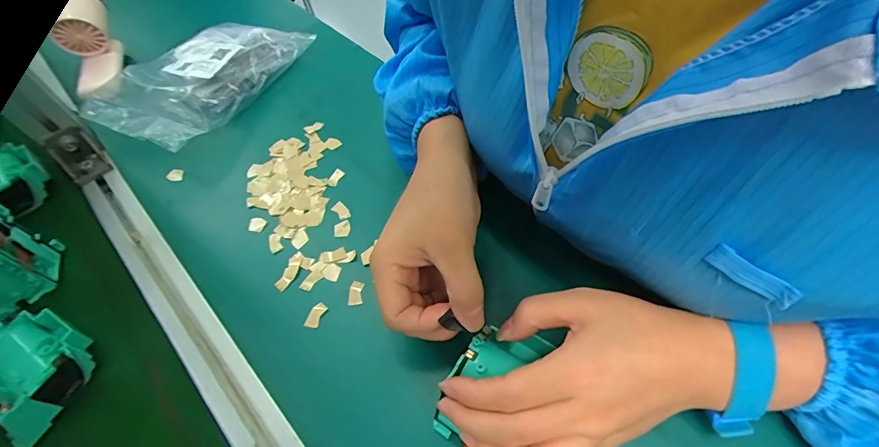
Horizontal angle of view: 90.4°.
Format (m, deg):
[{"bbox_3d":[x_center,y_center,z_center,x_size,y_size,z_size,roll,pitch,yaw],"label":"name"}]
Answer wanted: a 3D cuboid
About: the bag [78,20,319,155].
[{"bbox_3d":[-0.244,-0.160,0.463,0.105,0.032,0.207,22,56,11],"label":"bag"}]

